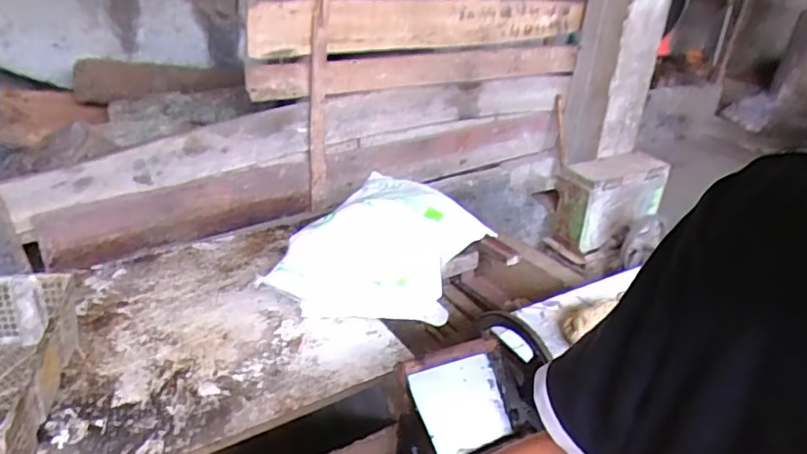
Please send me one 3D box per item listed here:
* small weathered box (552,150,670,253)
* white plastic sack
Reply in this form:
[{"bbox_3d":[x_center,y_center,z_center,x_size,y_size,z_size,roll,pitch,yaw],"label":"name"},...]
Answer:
[{"bbox_3d":[0.624,-0.084,1.685,0.343,0.236,0.136,-8,29,-25],"label":"small weathered box"},{"bbox_3d":[-0.032,0.044,1.585,0.434,0.187,0.624,13,29,18],"label":"white plastic sack"}]

